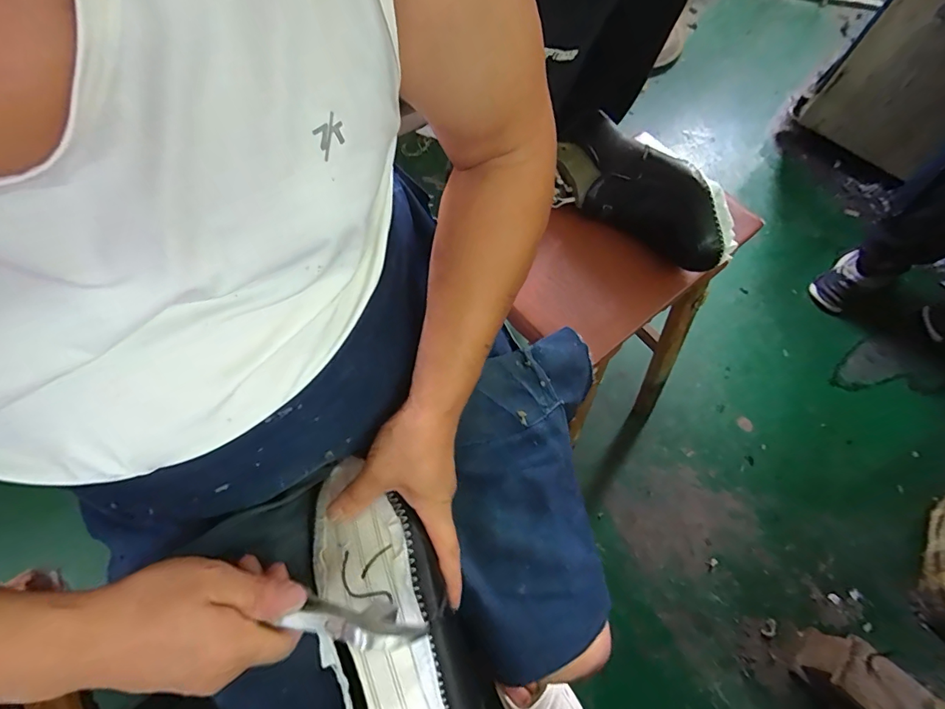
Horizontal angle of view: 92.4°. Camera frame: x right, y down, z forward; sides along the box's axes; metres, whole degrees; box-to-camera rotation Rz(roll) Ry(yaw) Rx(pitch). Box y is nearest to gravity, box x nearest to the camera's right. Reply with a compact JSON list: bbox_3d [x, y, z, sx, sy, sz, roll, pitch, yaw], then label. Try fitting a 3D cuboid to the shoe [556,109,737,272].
[{"bbox_3d":[0.200,-0.201,0.567,0.088,0.084,0.257,-32,71,-16],"label":"shoe"}]

